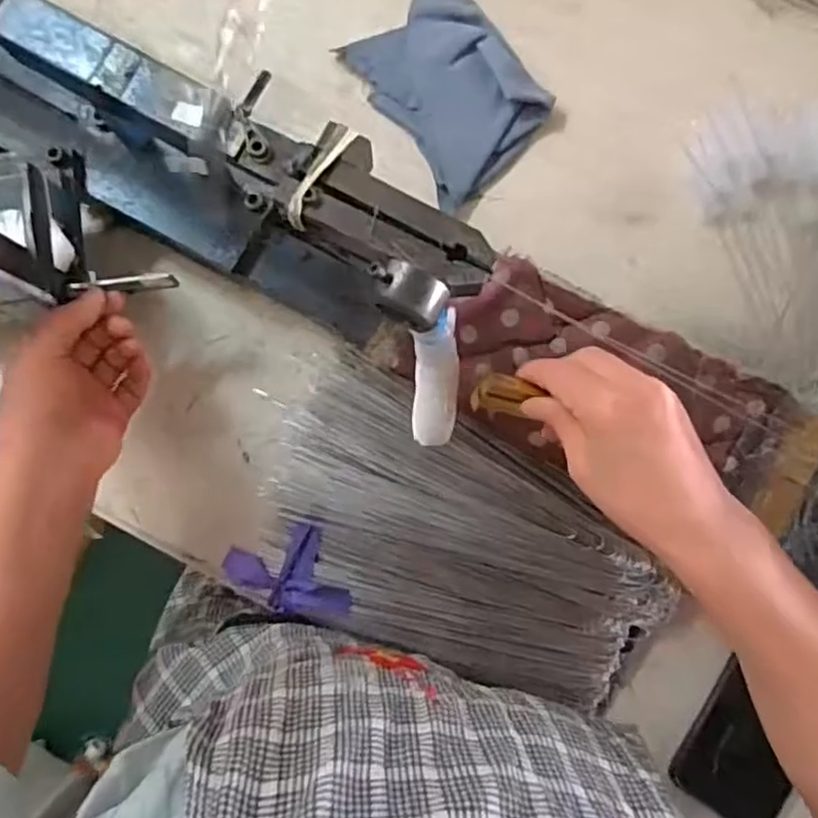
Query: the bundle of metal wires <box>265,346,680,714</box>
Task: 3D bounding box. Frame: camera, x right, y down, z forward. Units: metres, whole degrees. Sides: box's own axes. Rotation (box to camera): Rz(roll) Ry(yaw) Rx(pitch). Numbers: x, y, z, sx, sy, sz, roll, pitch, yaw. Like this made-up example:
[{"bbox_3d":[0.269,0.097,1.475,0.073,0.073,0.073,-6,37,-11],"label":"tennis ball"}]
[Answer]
[{"bbox_3d":[0.019,0.097,0.454,0.301,0.061,0.160,35,85,2],"label":"bundle of metal wires"}]

